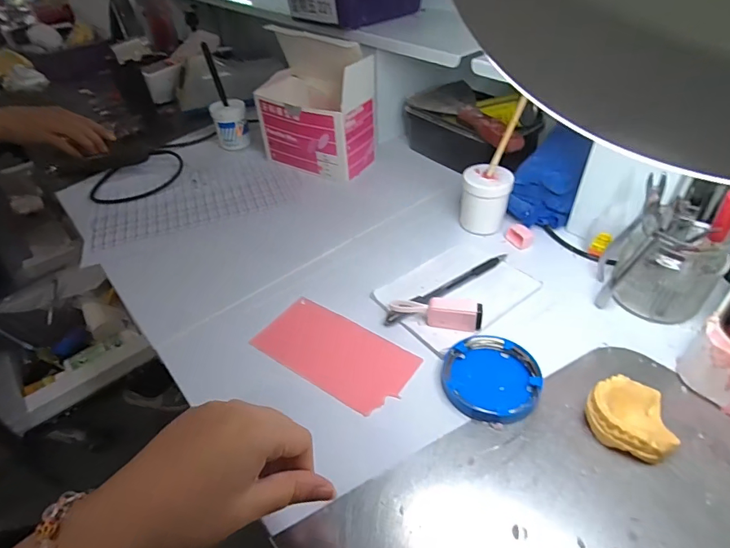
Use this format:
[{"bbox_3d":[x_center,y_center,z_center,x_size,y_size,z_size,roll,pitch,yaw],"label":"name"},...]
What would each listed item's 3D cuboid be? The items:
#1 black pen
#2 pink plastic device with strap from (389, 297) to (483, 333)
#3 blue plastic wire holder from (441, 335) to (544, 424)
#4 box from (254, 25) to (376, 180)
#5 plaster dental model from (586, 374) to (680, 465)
[{"bbox_3d":[0.089,0.012,0.442,0.160,0.011,0.018,-23,46,-22],"label":"black pen"},{"bbox_3d":[0.066,0.036,0.405,0.084,0.025,0.020,10,43,14],"label":"pink plastic device with strap"},{"bbox_3d":[0.104,0.085,0.360,0.075,0.013,0.078,-1,42,1],"label":"blue plastic wire holder"},{"bbox_3d":[-0.074,-0.234,0.618,0.162,0.165,0.088,24,49,28],"label":"box"},{"bbox_3d":[0.195,0.106,0.322,0.055,0.027,0.057,11,44,14],"label":"plaster dental model"}]

